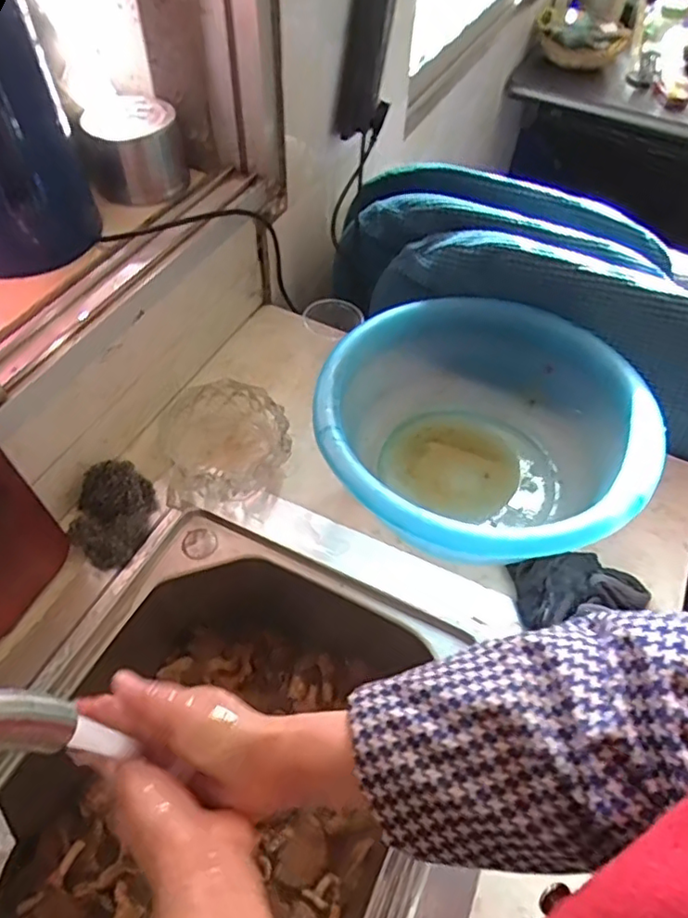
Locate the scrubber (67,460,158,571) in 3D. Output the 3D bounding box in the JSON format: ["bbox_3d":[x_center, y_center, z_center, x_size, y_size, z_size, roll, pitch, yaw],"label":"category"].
[{"bbox_3d":[-0.229,0.054,0.592,0.071,0.051,0.093,1,53,-2],"label":"scrubber"}]

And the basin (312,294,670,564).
[{"bbox_3d":[0.130,-0.015,0.601,0.296,0.130,0.292,1,53,-2],"label":"basin"}]

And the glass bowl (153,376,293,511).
[{"bbox_3d":[-0.127,-0.016,0.651,0.130,0.057,0.135,1,53,-2],"label":"glass bowl"}]

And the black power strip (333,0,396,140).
[{"bbox_3d":[0.028,-0.501,0.754,0.041,0.185,0.062,19,29,11],"label":"black power strip"}]

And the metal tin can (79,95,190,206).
[{"bbox_3d":[-0.229,-0.343,0.668,0.102,0.067,0.100,1,53,-2],"label":"metal tin can"}]

